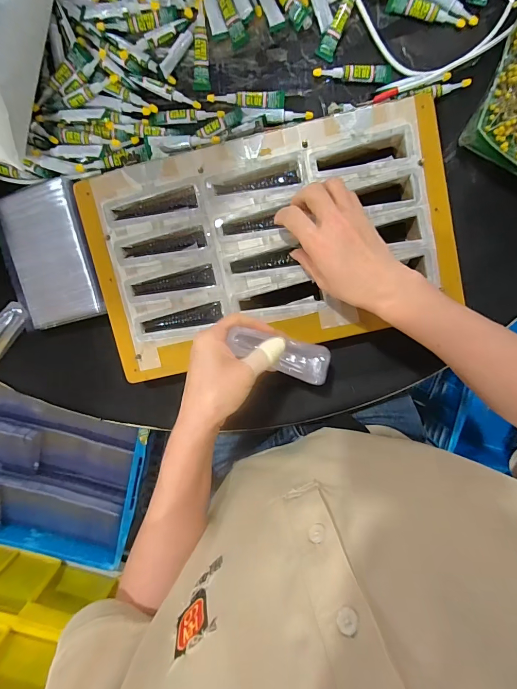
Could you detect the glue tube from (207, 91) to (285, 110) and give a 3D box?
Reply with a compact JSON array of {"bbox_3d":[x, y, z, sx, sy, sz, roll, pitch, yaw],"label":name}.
[{"bbox_3d":[-0.014,-0.272,0.384,0.085,0.006,0.016,1,98,1],"label":"glue tube"}]

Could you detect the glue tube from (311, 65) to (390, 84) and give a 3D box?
[{"bbox_3d":[0.103,-0.297,0.378,0.084,0.012,0.020,-1,98,2],"label":"glue tube"}]

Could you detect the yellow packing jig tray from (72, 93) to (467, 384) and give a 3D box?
[{"bbox_3d":[0.015,-0.108,0.382,0.385,0.035,0.222,-13,91,4],"label":"yellow packing jig tray"}]

